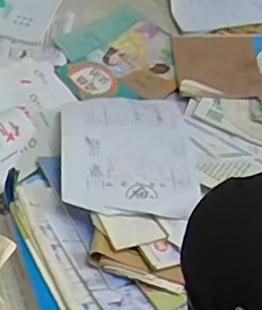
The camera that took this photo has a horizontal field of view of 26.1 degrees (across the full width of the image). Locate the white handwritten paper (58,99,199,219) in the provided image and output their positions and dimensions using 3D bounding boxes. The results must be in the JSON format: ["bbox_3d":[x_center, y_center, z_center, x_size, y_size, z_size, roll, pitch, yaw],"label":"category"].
[{"bbox_3d":[-0.005,-0.020,0.927,0.211,0.038,0.283,5,40,-10],"label":"white handwritten paper"}]

